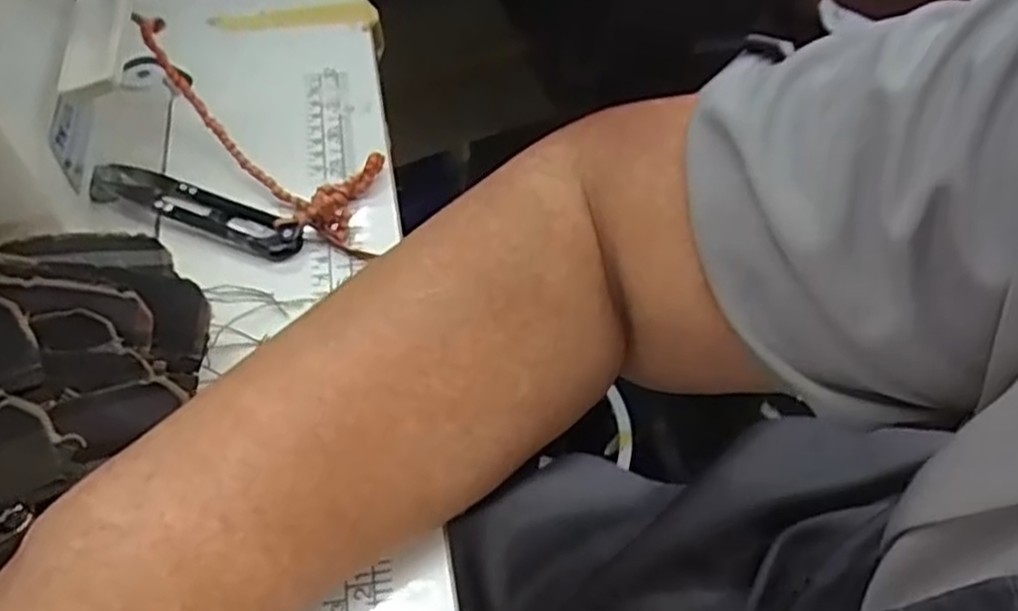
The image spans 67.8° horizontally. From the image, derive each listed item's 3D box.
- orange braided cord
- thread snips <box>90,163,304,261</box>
[{"bbox_3d":[-0.117,-0.080,0.354,0.152,0.022,0.057,37,58,8],"label":"orange braided cord"},{"bbox_3d":[-0.142,-0.045,0.343,0.107,0.007,0.024,17,53,10],"label":"thread snips"}]

